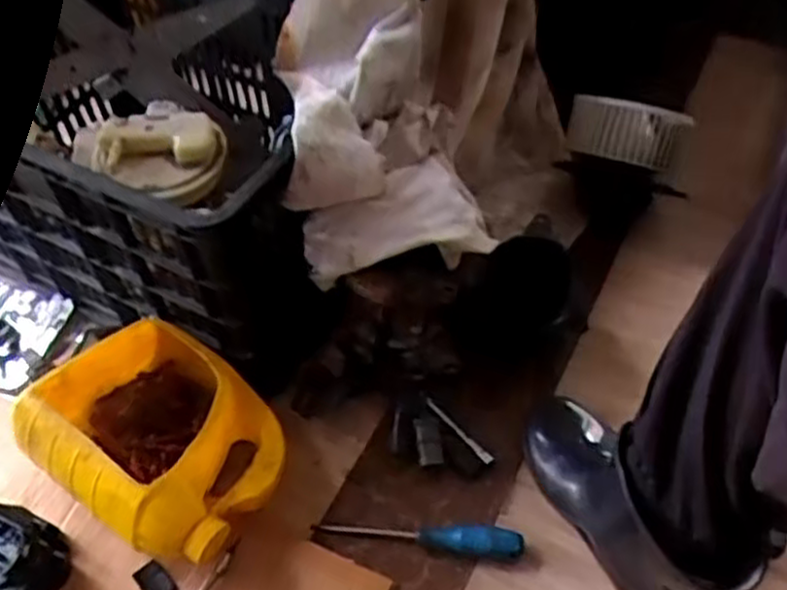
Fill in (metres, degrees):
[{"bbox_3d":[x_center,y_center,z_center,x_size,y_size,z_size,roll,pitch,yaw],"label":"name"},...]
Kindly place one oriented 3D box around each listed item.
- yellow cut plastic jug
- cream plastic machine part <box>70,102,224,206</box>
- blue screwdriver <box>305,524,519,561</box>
[{"bbox_3d":[-0.214,0.130,0.717,0.222,0.116,0.176,28,58,23],"label":"yellow cut plastic jug"},{"bbox_3d":[-0.213,-0.130,0.694,0.116,0.039,0.095,19,57,19],"label":"cream plastic machine part"},{"bbox_3d":[0.024,0.222,0.722,0.192,0.031,0.028,8,52,8],"label":"blue screwdriver"}]

